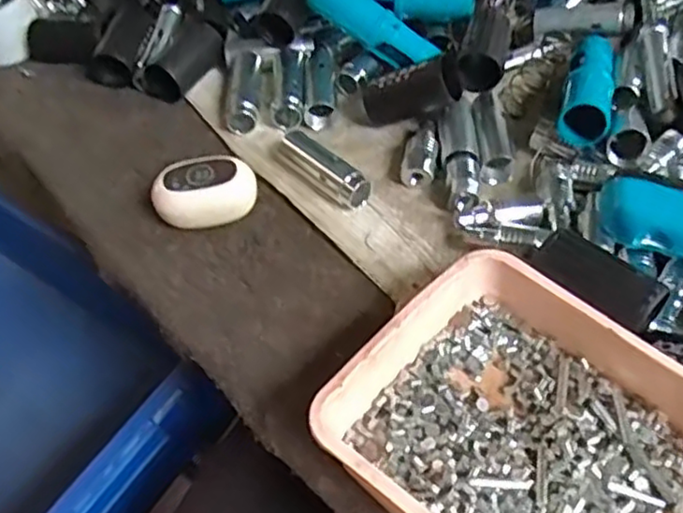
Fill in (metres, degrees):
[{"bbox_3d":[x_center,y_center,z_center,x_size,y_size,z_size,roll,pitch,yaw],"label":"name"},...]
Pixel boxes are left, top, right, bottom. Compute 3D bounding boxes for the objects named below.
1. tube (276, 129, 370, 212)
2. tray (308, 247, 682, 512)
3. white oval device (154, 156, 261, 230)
[{"bbox_3d":[-0.014,-0.059,0.435,0.070,0.026,0.020,35,63,28],"label":"tube"},{"bbox_3d":[0.101,0.093,0.301,0.197,0.048,0.143,36,64,29],"label":"tray"},{"bbox_3d":[-0.085,-0.040,0.420,0.063,0.034,0.030,-14,52,-5],"label":"white oval device"}]

